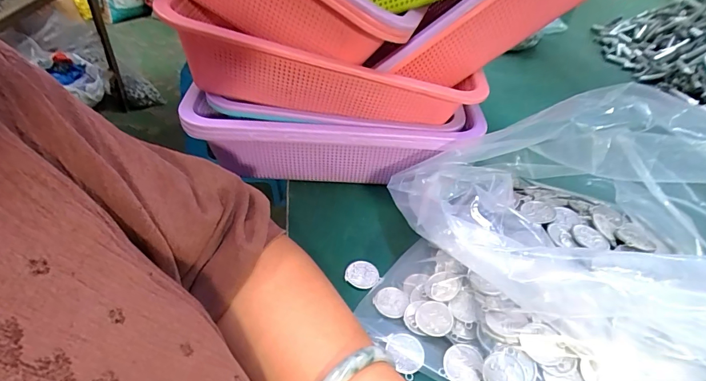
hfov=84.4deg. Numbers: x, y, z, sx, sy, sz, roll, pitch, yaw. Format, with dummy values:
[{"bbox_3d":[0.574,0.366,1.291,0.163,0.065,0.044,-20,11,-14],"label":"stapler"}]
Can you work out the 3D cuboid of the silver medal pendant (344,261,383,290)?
[{"bbox_3d":[0.010,0.074,0.346,0.032,0.004,0.027,10,40,4],"label":"silver medal pendant"}]

